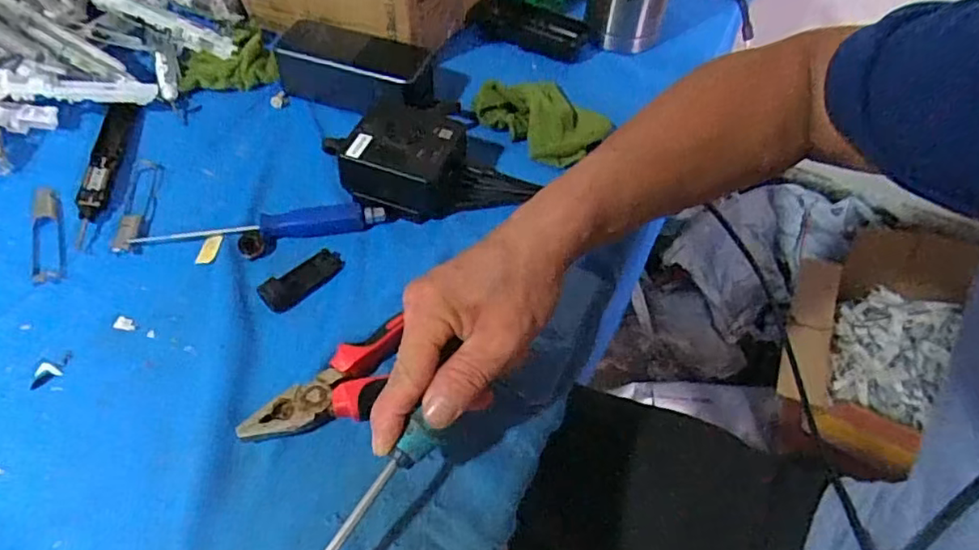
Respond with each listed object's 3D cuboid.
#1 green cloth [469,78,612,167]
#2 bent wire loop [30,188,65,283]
[{"bbox_3d":[0.047,-0.137,0.523,0.093,0.029,0.078,37,59,23],"label":"green cloth"},{"bbox_3d":[-0.319,-0.032,0.440,0.021,0.004,0.092,-18,55,-17],"label":"bent wire loop"}]

